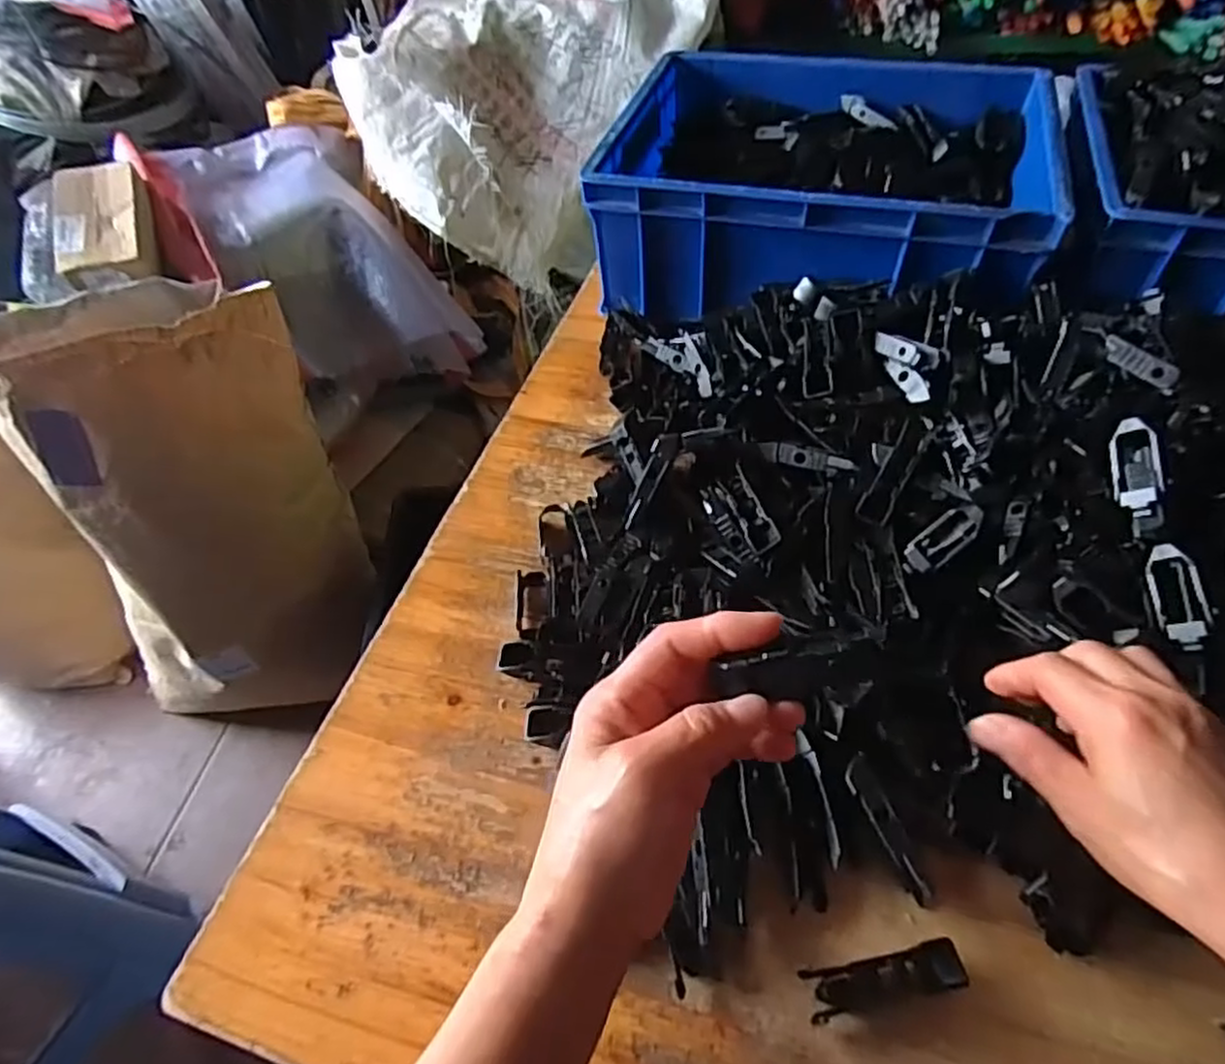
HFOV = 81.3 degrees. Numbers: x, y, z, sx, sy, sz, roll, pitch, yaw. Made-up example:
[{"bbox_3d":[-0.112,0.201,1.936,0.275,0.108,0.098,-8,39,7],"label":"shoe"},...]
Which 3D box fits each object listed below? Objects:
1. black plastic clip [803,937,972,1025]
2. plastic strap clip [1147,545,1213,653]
[{"bbox_3d":[0.117,0.192,0.306,0.067,0.007,0.018,-11,51,-4],"label":"black plastic clip"},{"bbox_3d":[0.273,0.031,0.344,0.006,0.021,0.051,7,69,-35],"label":"plastic strap clip"}]

